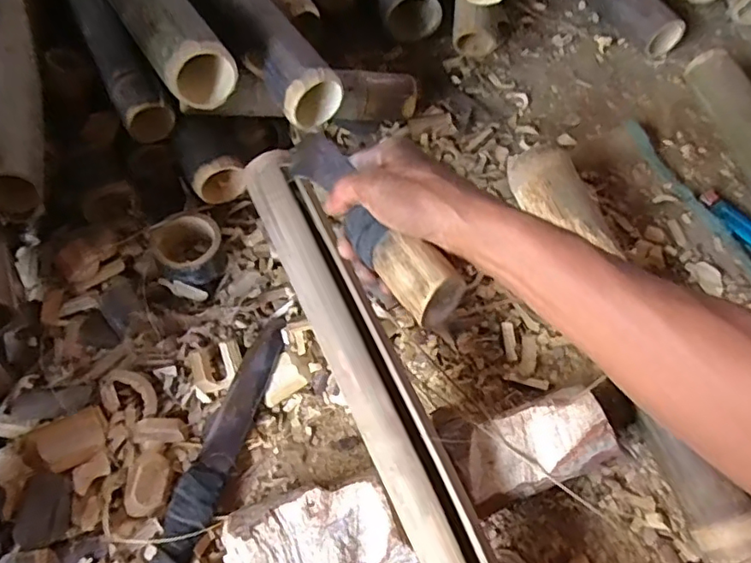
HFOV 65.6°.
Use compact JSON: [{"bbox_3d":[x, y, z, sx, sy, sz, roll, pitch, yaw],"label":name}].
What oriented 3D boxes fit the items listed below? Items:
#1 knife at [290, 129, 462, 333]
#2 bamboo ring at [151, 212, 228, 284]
[{"bbox_3d":[-0.012,-0.054,0.444,0.040,0.043,0.228,-27,48,-11],"label":"knife"},{"bbox_3d":[-0.196,-0.033,0.621,0.072,0.032,0.076,-27,67,-11],"label":"bamboo ring"}]

